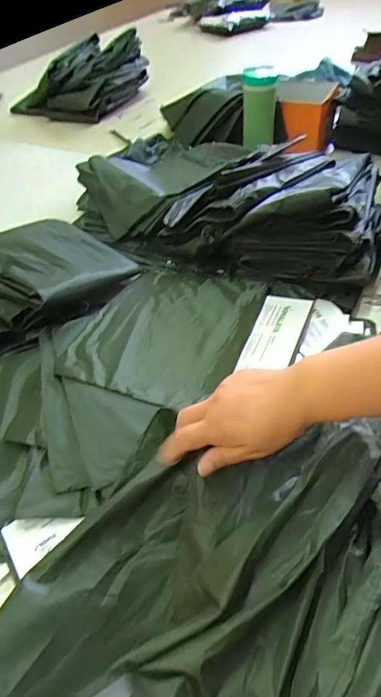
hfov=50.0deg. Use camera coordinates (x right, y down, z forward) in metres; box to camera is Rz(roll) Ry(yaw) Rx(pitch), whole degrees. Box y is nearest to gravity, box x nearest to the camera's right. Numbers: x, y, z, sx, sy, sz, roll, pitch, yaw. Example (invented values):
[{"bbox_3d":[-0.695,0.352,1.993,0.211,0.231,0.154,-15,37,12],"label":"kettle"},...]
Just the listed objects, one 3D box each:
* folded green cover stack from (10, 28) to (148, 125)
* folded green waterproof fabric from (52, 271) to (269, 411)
[{"bbox_3d":[-0.330,-0.796,1.211,0.392,0.181,0.162,-9,48,-3],"label":"folded green cover stack"},{"bbox_3d":[-0.043,-0.035,0.587,0.248,0.020,0.258,16,51,19],"label":"folded green waterproof fabric"}]

